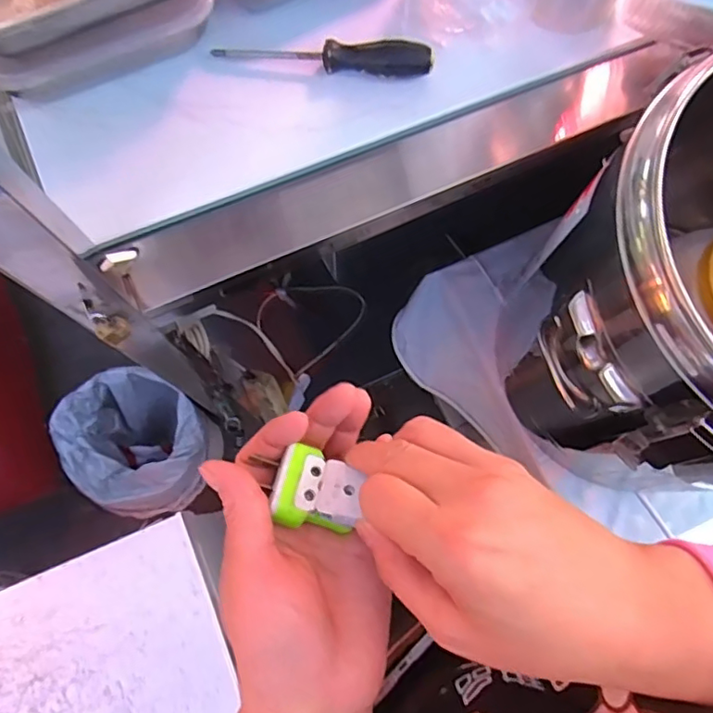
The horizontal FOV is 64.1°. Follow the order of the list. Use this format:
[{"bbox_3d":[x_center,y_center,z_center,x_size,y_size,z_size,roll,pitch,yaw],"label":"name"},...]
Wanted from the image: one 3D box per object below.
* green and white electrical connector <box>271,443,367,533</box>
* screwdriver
[{"bbox_3d":[-0.021,0.070,0.289,0.038,0.019,0.036,17,55,-7],"label":"green and white electrical connector"},{"bbox_3d":[-0.029,-0.260,0.493,0.188,0.023,0.025,5,76,0],"label":"screwdriver"}]

